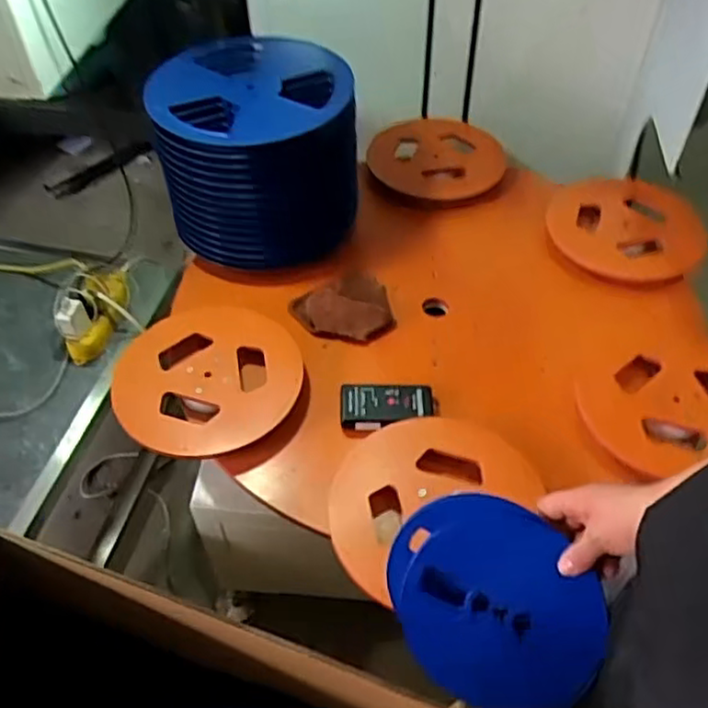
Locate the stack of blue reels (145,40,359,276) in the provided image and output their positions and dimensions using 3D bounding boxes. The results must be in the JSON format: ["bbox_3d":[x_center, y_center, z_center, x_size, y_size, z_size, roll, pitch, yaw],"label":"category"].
[{"bbox_3d":[-0.148,-0.326,1.152,0.289,0.295,0.247,-2,50,-1],"label":"stack of blue reels"}]

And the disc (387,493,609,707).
[{"bbox_3d":[0.122,0.218,0.613,0.166,0.020,0.186,-28,83,14],"label":"disc"}]

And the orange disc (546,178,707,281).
[{"bbox_3d":[0.476,-0.238,1.237,0.254,0.040,0.256,-1,50,1],"label":"orange disc"}]

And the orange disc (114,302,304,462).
[{"bbox_3d":[-0.210,0.029,1.016,0.275,0.019,0.244,-19,57,-21],"label":"orange disc"}]

